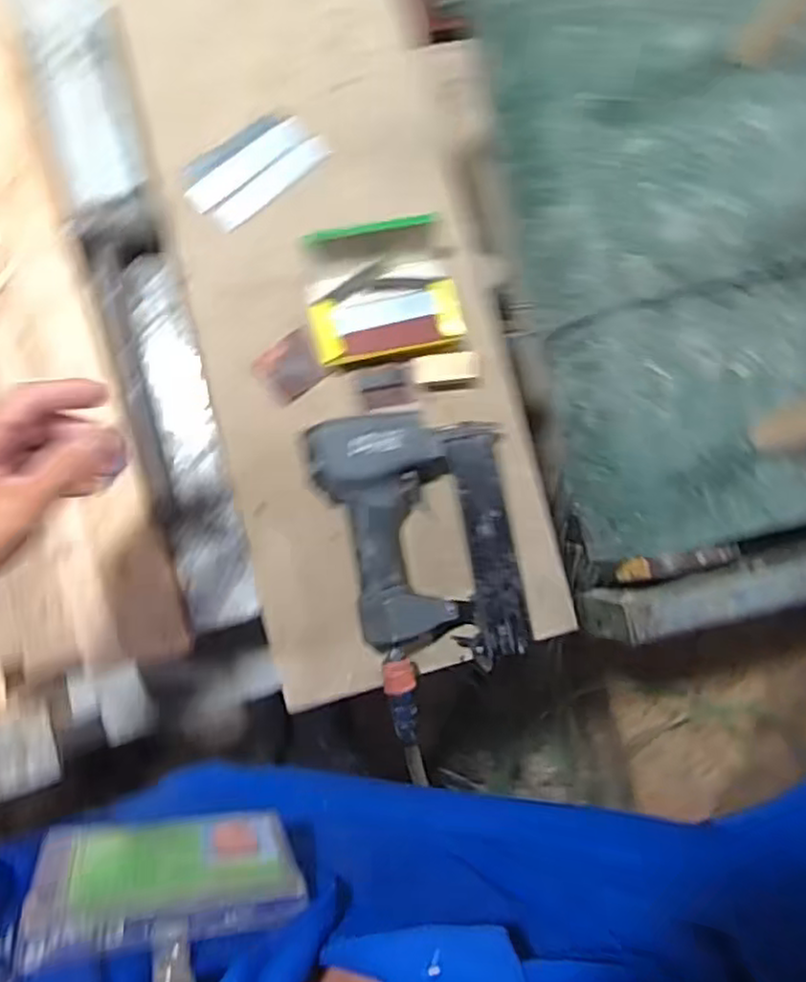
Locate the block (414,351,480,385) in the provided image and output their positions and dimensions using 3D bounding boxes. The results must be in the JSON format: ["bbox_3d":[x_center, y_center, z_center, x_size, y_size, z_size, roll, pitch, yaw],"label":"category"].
[{"bbox_3d":[0.039,-0.113,0.648,0.058,0.008,0.025,-3,86,14],"label":"block"}]

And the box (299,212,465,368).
[{"bbox_3d":[-0.016,-0.179,0.640,0.132,0.046,0.113,-10,87,-9],"label":"box"}]

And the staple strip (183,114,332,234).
[{"bbox_3d":[-0.139,-0.301,0.658,0.127,0.010,0.072,-40,92,-9],"label":"staple strip"}]

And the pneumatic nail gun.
[{"bbox_3d":[0.018,0.043,0.625,0.185,0.057,0.224,-8,87,-9],"label":"pneumatic nail gun"}]

